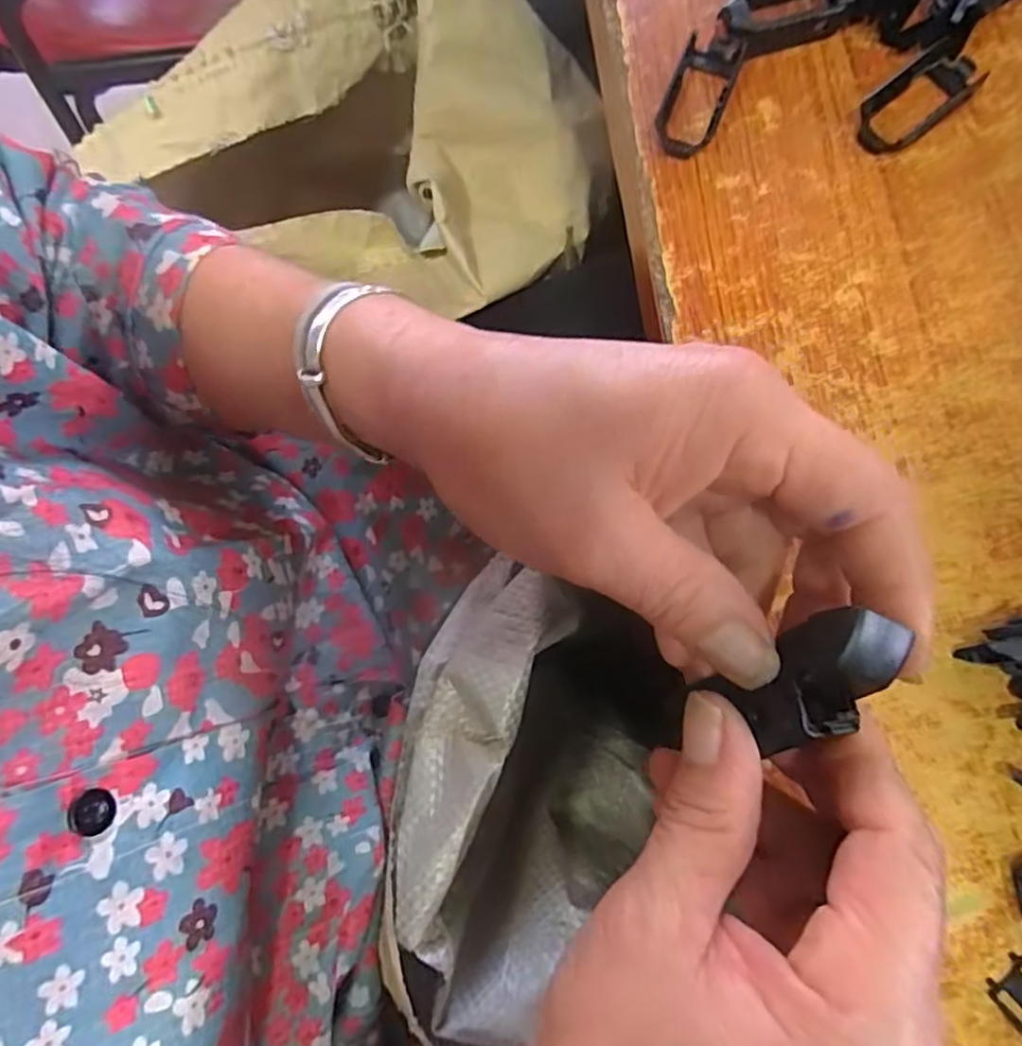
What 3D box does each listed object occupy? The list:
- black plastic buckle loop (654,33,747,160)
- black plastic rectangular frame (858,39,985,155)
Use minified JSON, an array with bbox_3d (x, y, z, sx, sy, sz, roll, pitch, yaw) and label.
[{"bbox_3d":[0.072,-0.165,0.251,0.022,0.013,0.053,22,82,6],"label":"black plastic buckle loop"},{"bbox_3d":[0.155,-0.161,0.250,0.053,0.008,0.024,-41,81,-5],"label":"black plastic rectangular frame"}]

